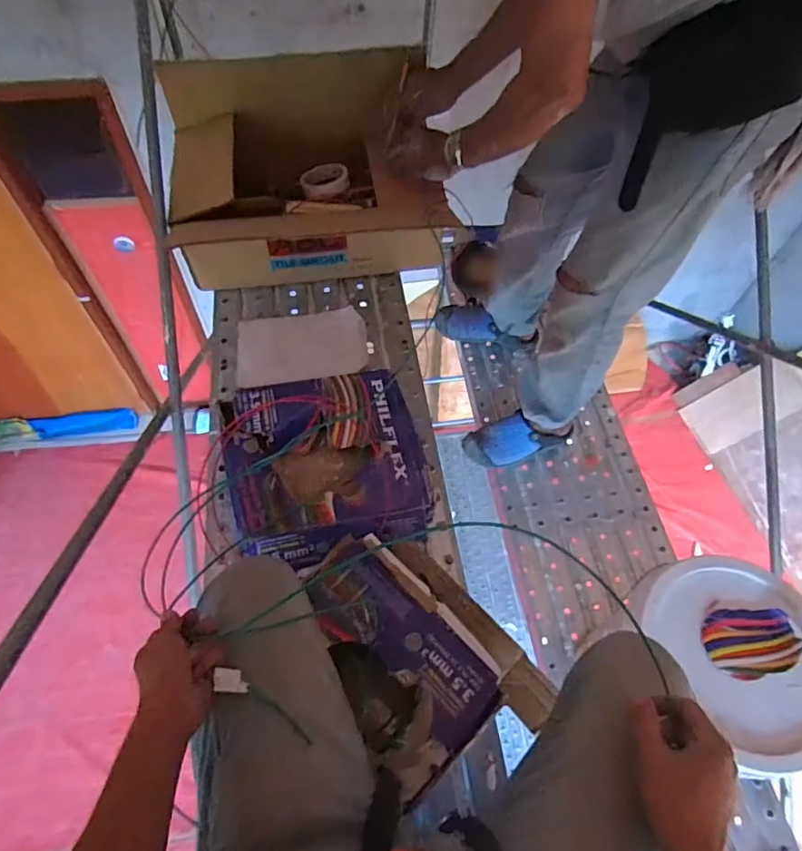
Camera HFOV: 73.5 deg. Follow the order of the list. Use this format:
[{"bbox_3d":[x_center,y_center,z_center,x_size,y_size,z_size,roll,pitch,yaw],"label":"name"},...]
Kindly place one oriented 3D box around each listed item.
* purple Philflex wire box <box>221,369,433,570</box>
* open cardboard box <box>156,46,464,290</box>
[{"bbox_3d":[-0.114,0.060,0.838,0.286,0.066,0.277,-9,60,-8],"label":"purple Philflex wire box"},{"bbox_3d":[-0.173,-0.470,1.020,0.473,0.260,0.351,-2,59,-5],"label":"open cardboard box"}]

